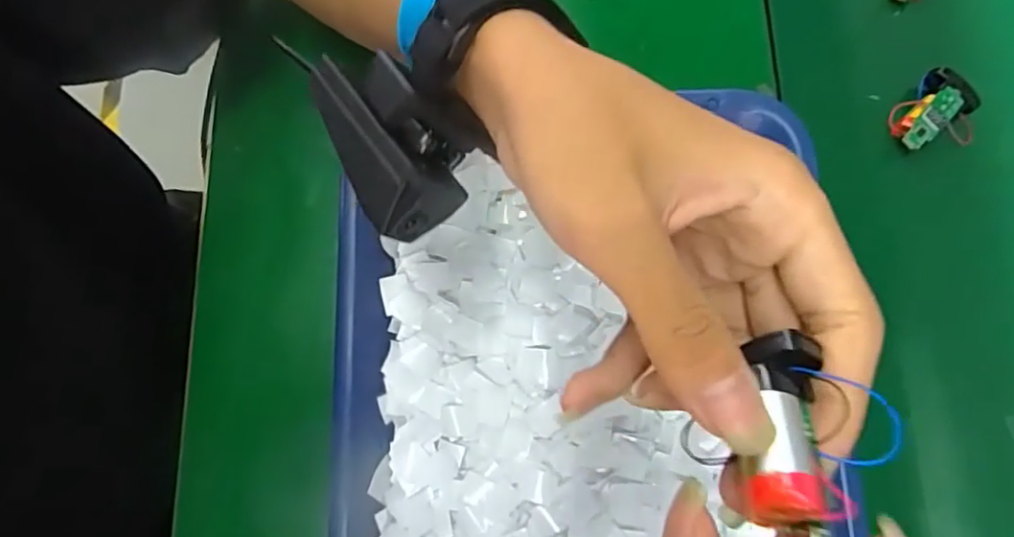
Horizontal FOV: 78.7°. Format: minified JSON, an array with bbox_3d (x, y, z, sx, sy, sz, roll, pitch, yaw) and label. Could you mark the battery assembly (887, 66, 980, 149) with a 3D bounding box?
[{"bbox_3d":[0.252,-0.088,0.364,0.051,0.021,0.041,-42,80,-6],"label":"battery assembly"}]

